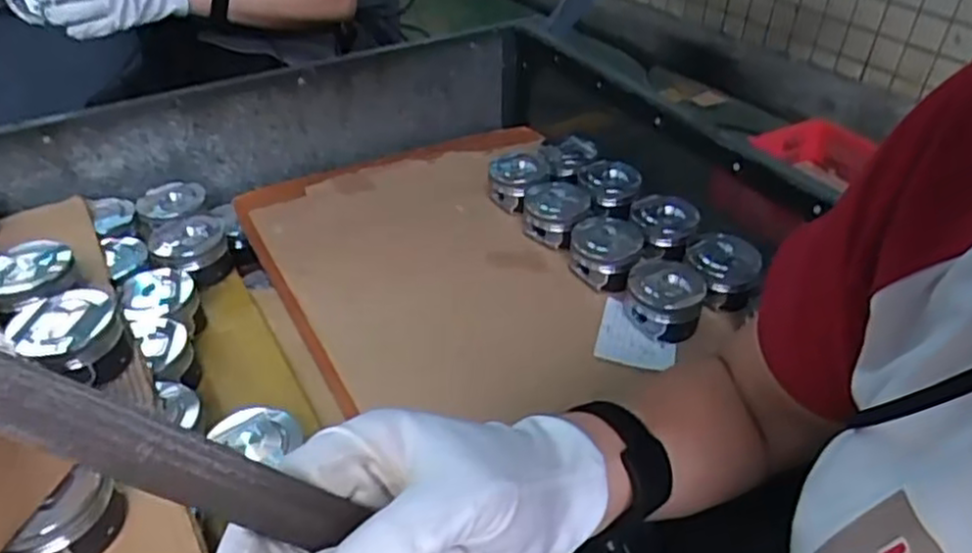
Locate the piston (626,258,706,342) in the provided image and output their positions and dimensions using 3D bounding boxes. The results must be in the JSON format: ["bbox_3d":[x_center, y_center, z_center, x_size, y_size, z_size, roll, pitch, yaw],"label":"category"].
[{"bbox_3d":[0.199,0.023,0.790,0.080,0.054,0.084,1,39,-1],"label":"piston"}]

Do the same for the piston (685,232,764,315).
[{"bbox_3d":[0.274,-0.011,0.830,0.082,0.053,0.090,15,40,16],"label":"piston"}]

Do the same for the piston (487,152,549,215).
[{"bbox_3d":[0.045,-0.131,0.988,0.082,0.045,0.097,8,39,8],"label":"piston"}]

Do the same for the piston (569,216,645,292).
[{"bbox_3d":[0.145,-0.030,0.863,0.084,0.052,0.098,12,40,12],"label":"piston"}]

